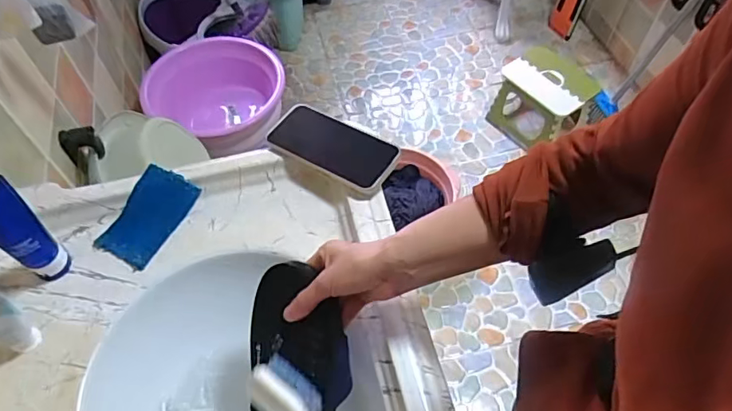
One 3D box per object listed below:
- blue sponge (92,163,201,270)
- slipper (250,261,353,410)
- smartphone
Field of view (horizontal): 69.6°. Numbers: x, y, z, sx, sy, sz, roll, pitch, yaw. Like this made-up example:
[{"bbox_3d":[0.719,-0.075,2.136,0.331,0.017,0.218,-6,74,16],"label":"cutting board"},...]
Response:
[{"bbox_3d":[-0.255,0.012,0.619,0.065,0.013,0.116,30,76,1],"label":"blue sponge"},{"bbox_3d":[-0.070,0.190,0.532,0.098,0.248,0.065,7,12,6],"label":"slipper"},{"bbox_3d":[-0.041,-0.073,0.643,0.154,0.013,0.072,27,61,18],"label":"smartphone"}]

